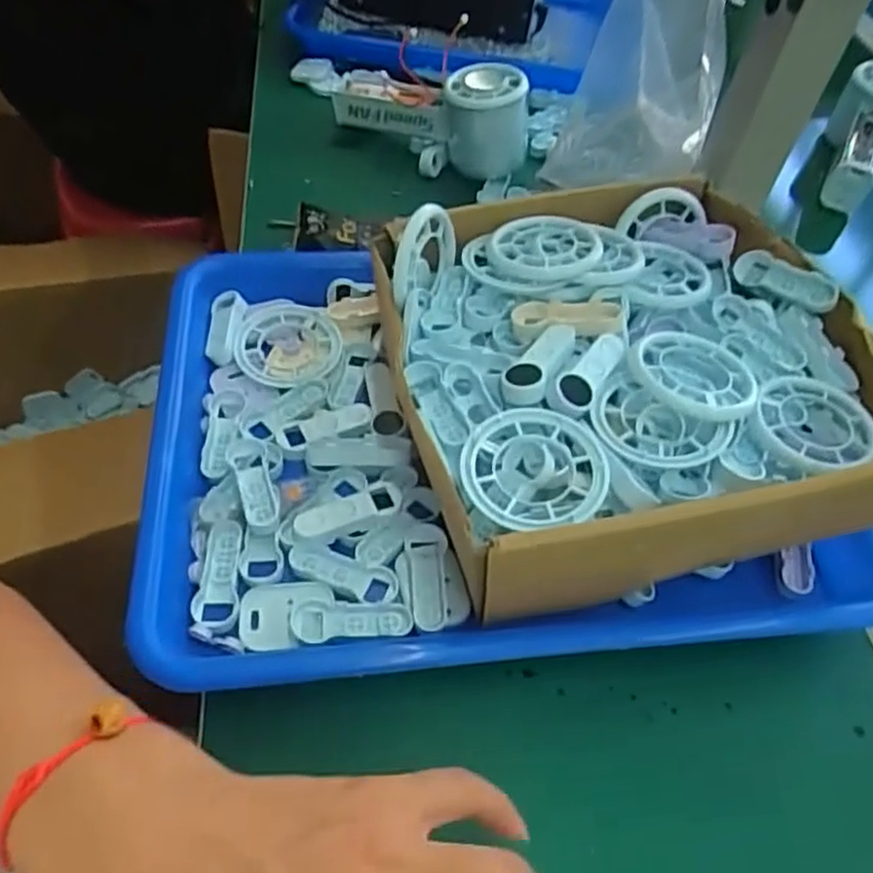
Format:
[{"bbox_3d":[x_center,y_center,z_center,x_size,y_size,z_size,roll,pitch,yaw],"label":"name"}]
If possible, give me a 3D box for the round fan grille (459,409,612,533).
[{"bbox_3d":[0.039,0.014,0.288,0.057,0.013,0.052,4,51,-5],"label":"round fan grille"}]

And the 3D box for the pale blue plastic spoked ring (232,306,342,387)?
[{"bbox_3d":[-0.082,-0.051,0.401,0.057,0.007,0.055,4,51,-5],"label":"pale blue plastic spoked ring"}]

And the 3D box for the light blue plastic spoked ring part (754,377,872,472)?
[{"bbox_3d":[0.162,-0.004,0.312,0.050,0.008,0.049,4,51,-5],"label":"light blue plastic spoked ring part"}]

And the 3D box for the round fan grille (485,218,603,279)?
[{"bbox_3d":[0.055,-0.093,0.359,0.052,0.012,0.052,-8,53,-14],"label":"round fan grille"}]

